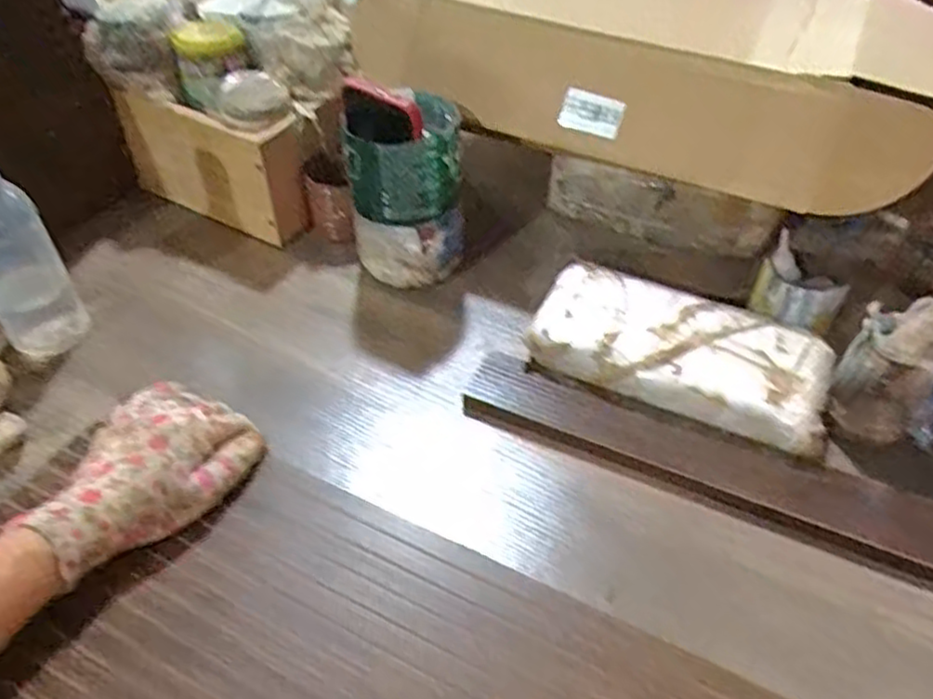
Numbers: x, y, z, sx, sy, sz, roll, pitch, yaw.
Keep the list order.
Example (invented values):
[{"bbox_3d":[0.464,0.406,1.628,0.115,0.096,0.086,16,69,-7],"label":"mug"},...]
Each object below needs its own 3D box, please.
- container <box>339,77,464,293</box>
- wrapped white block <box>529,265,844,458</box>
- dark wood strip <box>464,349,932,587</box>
[{"bbox_3d":[-0.057,-0.156,0.665,0.101,0.179,0.092,-2,46,-3],"label":"container"},{"bbox_3d":[0.175,0.002,0.606,0.242,0.051,0.112,20,49,17],"label":"wrapped white block"},{"bbox_3d":[0.176,0.084,0.560,0.365,0.011,0.077,19,52,16],"label":"dark wood strip"}]

